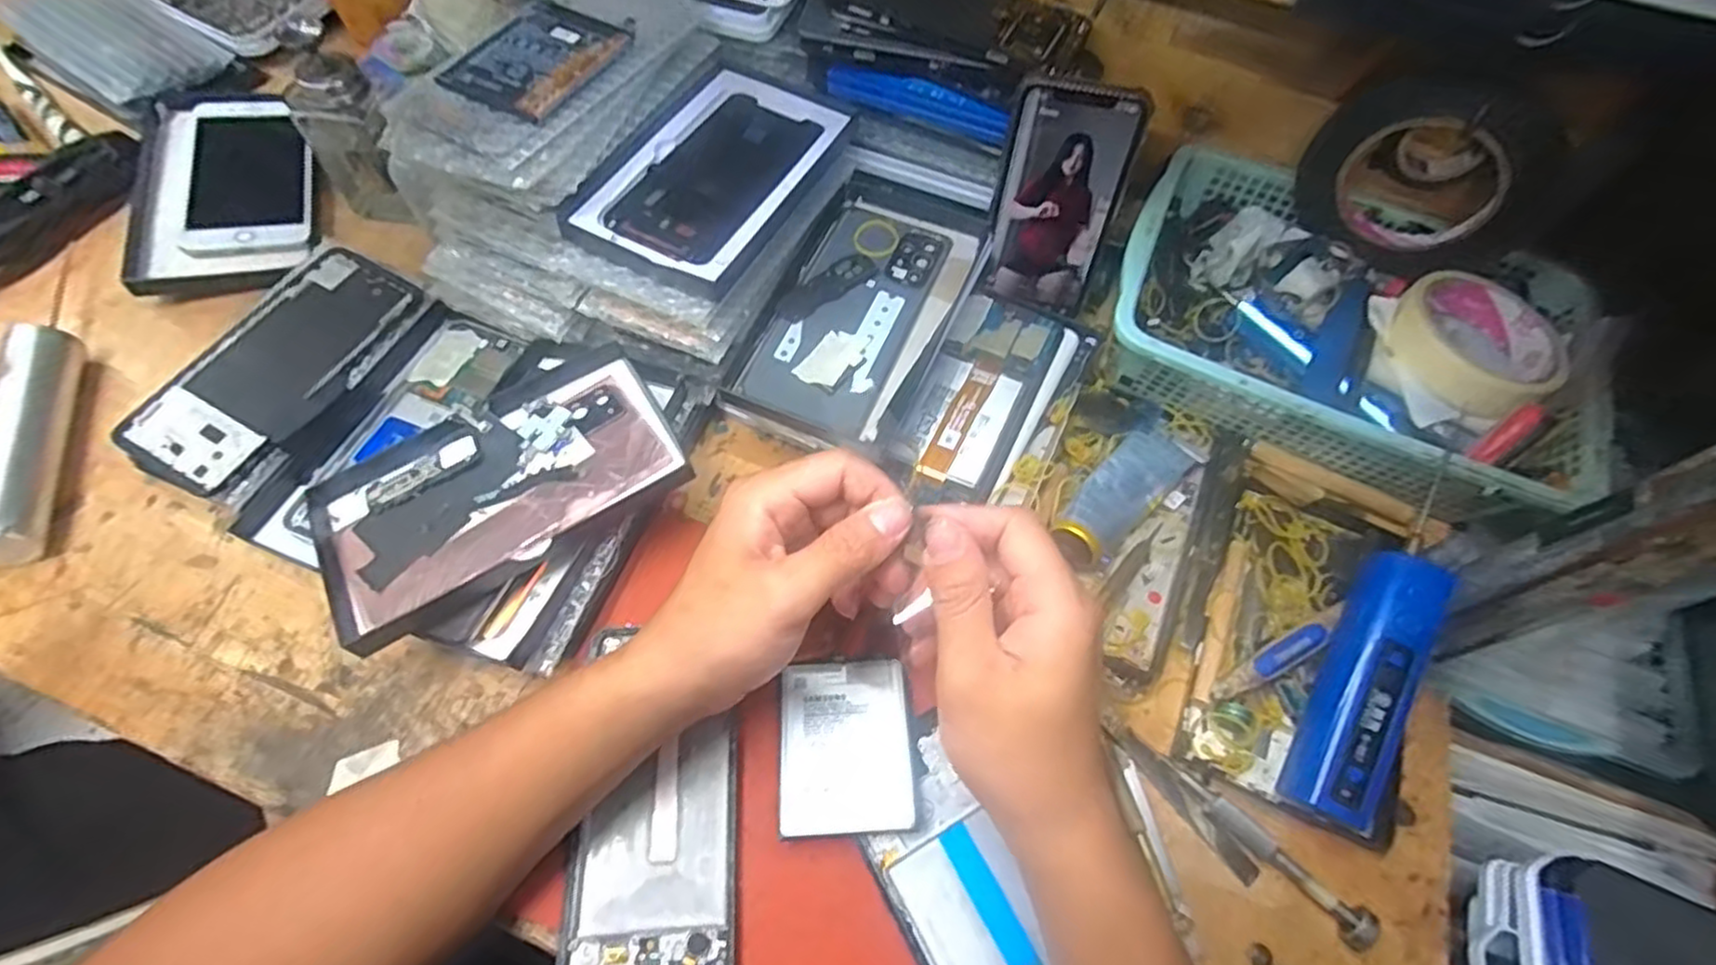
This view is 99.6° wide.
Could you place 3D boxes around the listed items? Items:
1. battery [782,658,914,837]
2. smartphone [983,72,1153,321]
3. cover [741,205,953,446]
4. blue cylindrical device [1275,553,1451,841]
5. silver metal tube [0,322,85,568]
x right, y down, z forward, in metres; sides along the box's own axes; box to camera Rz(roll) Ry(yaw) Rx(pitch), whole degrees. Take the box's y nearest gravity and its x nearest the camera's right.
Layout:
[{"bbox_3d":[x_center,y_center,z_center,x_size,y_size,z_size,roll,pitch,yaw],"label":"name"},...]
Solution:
[{"bbox_3d":[-0.006,0.127,0.353,0.061,0.004,0.080,-2,55,-3],"label":"battery"},{"bbox_3d":[0.126,-0.174,0.456,0.073,0.140,0.007,10,43,4],"label":"smartphone"},{"bbox_3d":[-0.003,-0.101,0.426,0.072,0.004,0.157,22,63,8],"label":"cover"},{"bbox_3d":[0.251,0.099,0.357,0.030,0.032,0.131,25,82,8],"label":"blue cylindrical device"},{"bbox_3d":[-0.478,-0.028,0.412,0.032,0.036,0.156,-13,64,-10],"label":"silver metal tube"}]

